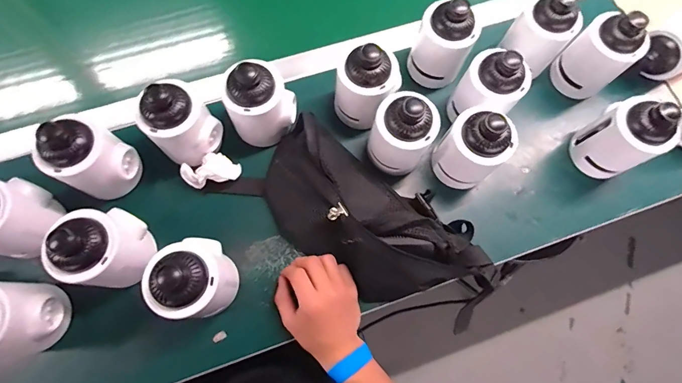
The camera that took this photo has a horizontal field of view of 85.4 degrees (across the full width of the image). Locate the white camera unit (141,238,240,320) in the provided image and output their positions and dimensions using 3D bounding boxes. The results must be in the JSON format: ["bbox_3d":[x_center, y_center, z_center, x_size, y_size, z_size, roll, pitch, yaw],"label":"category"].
[{"bbox_3d":[-0.162,0.097,0.405,0.073,0.109,0.076,1,73,-2],"label":"white camera unit"}]

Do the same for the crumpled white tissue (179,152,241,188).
[{"bbox_3d":[-0.170,-0.029,0.484,0.072,0.030,0.039,-10,74,-5],"label":"crumpled white tissue"}]

